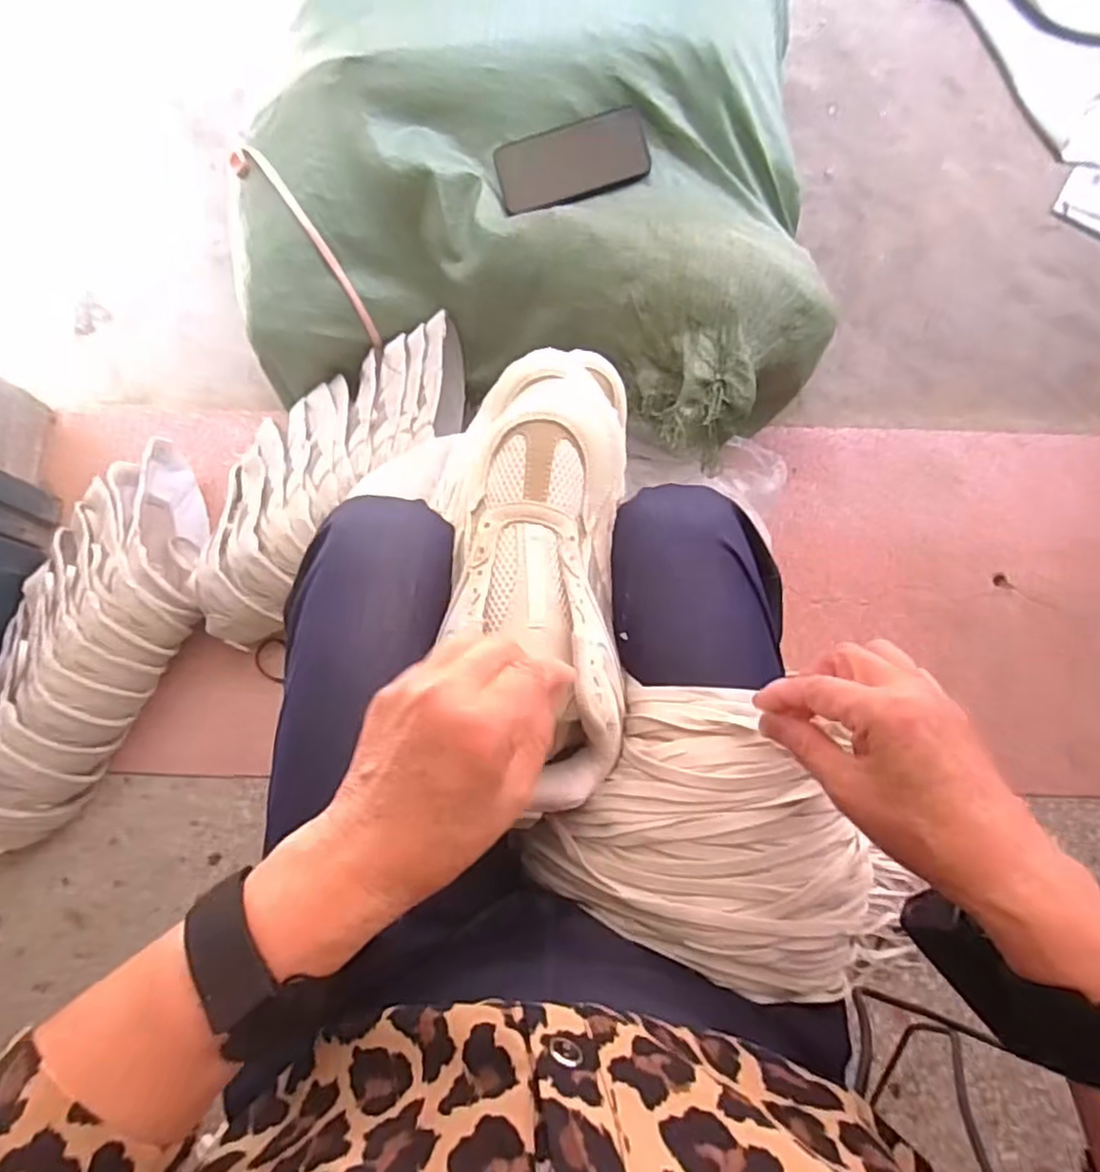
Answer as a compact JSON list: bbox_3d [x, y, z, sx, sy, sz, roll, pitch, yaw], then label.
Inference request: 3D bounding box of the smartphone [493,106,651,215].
[{"bbox_3d":[0.023,-0.461,0.730,0.160,0.011,0.073,-15,106,8],"label":"smartphone"}]

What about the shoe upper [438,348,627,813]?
[{"bbox_3d":[-0.004,-0.026,0.399,0.104,0.082,0.294,-2,74,-1],"label":"shoe upper"}]

